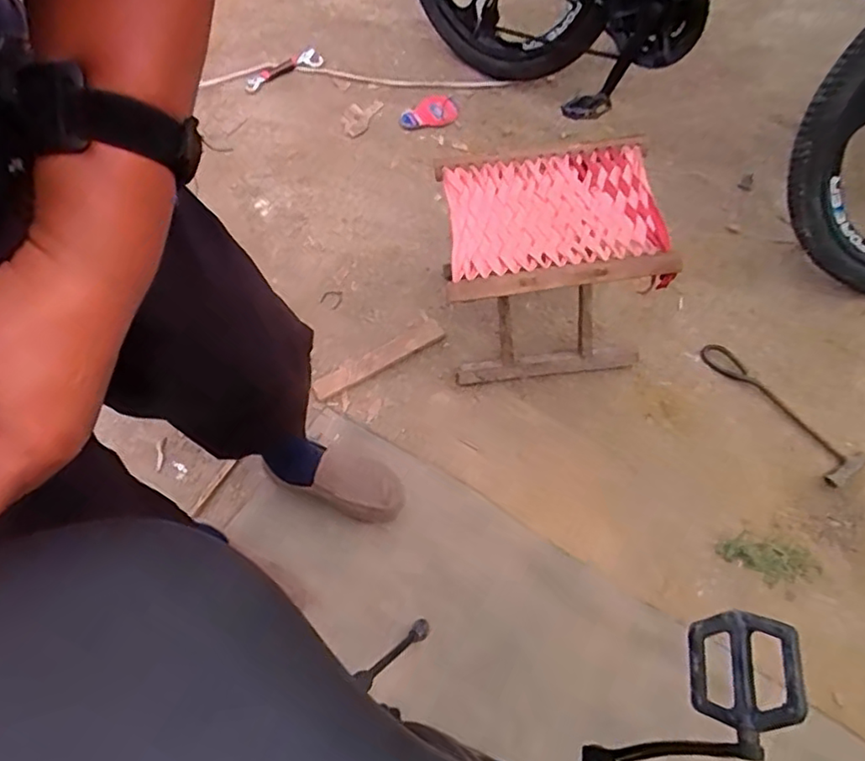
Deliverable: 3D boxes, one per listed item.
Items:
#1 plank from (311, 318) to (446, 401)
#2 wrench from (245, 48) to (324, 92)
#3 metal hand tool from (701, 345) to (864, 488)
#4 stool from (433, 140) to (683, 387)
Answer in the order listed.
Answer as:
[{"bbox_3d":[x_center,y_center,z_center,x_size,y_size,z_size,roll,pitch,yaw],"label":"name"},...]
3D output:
[{"bbox_3d":[-0.102,-0.039,1.136,0.254,0.018,0.045,-27,65,-10],"label":"plank"},{"bbox_3d":[-0.360,-0.744,1.496,0.195,0.022,0.047,-18,63,10],"label":"wrench"},{"bbox_3d":[0.570,0.048,1.033,0.063,0.034,0.294,-37,67,-14],"label":"metal hand tool"},{"bbox_3d":[0.175,-0.173,1.011,0.292,0.315,0.230,-6,64,0],"label":"stool"}]

